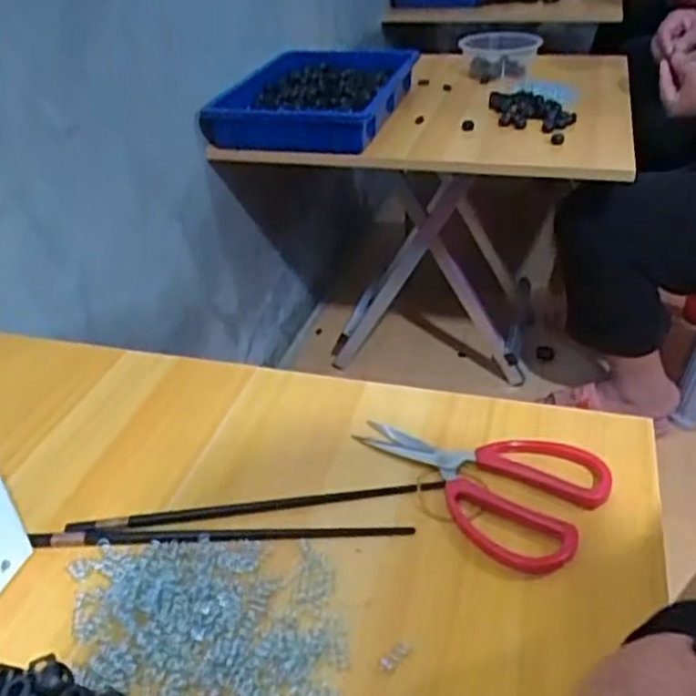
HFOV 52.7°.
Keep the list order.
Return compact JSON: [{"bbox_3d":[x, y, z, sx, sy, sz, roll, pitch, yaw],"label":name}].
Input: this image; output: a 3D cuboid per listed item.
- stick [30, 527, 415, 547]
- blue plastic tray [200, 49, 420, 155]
[{"bbox_3d":[-0.077,0.113,0.425,0.229,0.004,0.010,-2,35,3],"label":"stick"},{"bbox_3d":[-0.042,-0.399,1.120,0.250,0.074,0.362,7,36,16],"label":"blue plastic tray"}]

